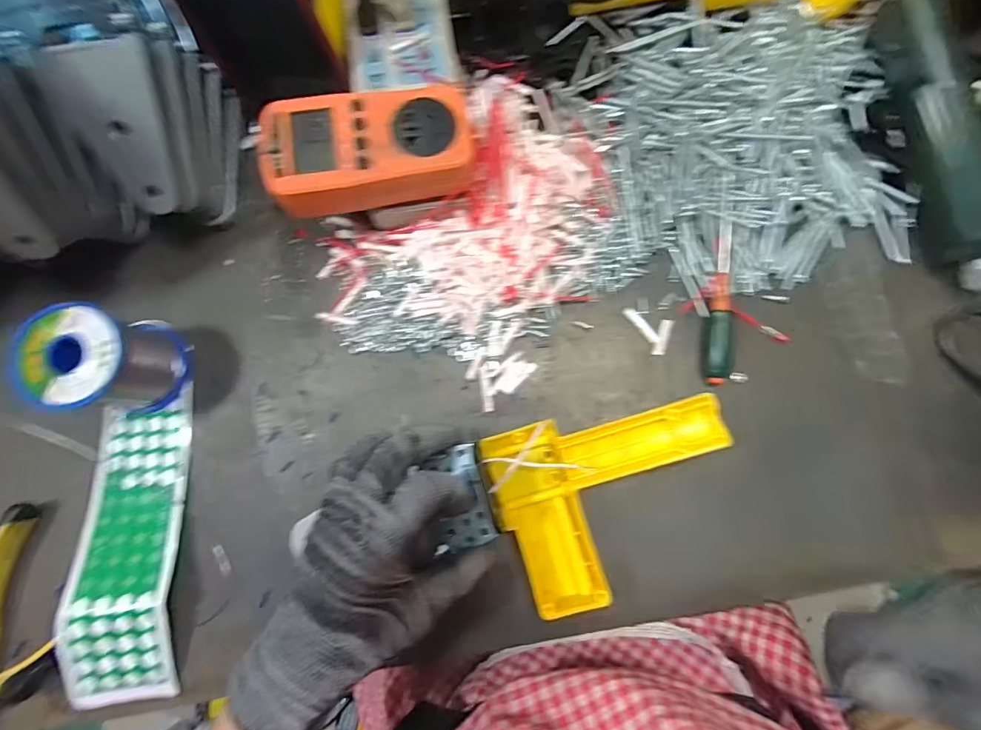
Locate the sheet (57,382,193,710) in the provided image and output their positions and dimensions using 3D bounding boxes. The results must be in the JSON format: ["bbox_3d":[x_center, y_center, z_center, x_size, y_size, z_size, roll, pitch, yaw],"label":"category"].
[{"bbox_3d":[-0.244,0.122,0.294,0.063,0.025,0.194,-5,82,1],"label":"sheet"}]

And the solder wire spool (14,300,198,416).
[{"bbox_3d":[-0.259,-0.003,0.296,0.063,0.066,0.064,0,83,2],"label":"solder wire spool"}]

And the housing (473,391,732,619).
[{"bbox_3d":[0.077,0.086,0.285,0.145,0.044,0.114,-15,82,0],"label":"housing"}]

